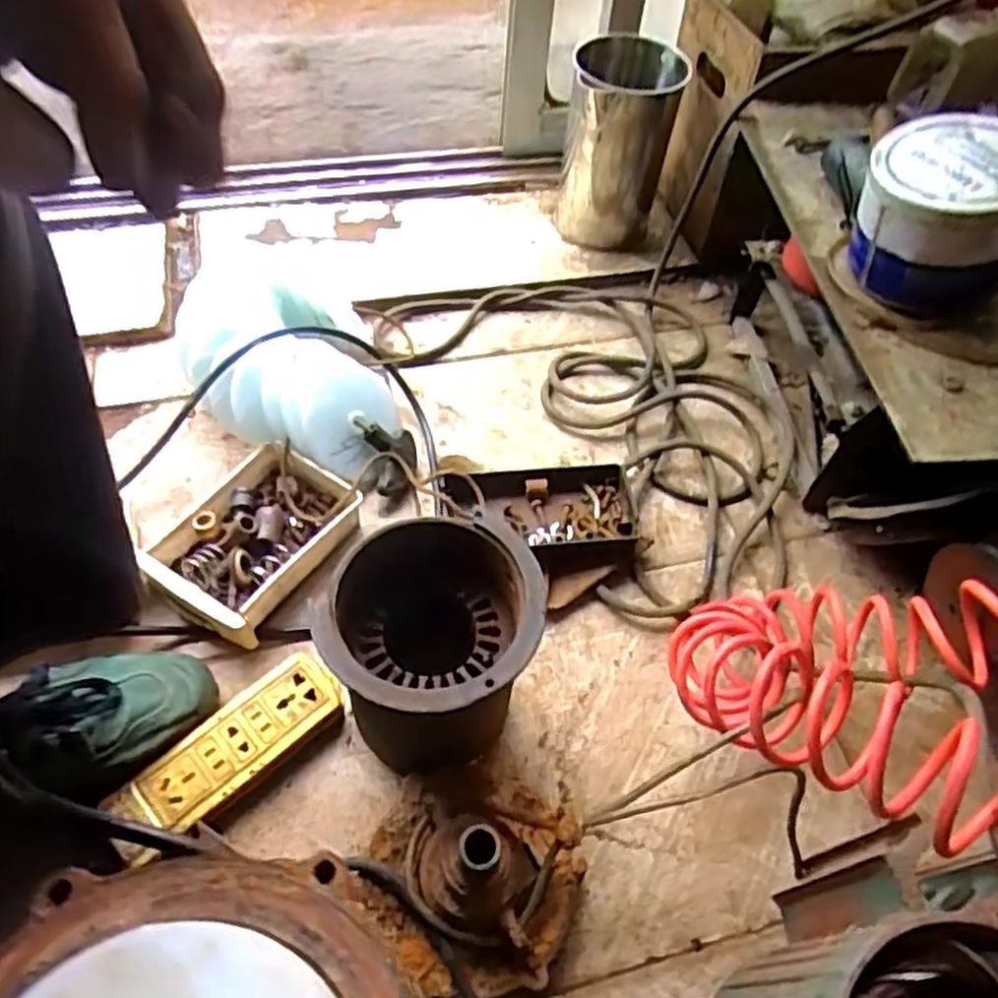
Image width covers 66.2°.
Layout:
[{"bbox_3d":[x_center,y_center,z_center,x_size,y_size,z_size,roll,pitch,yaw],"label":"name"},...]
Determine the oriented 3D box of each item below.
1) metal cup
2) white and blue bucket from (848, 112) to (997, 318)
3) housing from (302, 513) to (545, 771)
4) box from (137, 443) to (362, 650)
[{"bbox_3d":[0.141,-0.420,0.923,0.117,0.206,0.117,2,56,-3],"label":"metal cup"},{"bbox_3d":[0.351,-0.228,0.606,0.125,0.105,0.115,2,56,-3],"label":"white and blue bucket"},{"bbox_3d":[-0.049,0.118,0.562,0.133,0.193,0.131,2,56,-3],"label":"housing"},{"bbox_3d":[-0.220,0.034,0.686,0.124,0.047,0.176,28,58,14],"label":"box"}]

